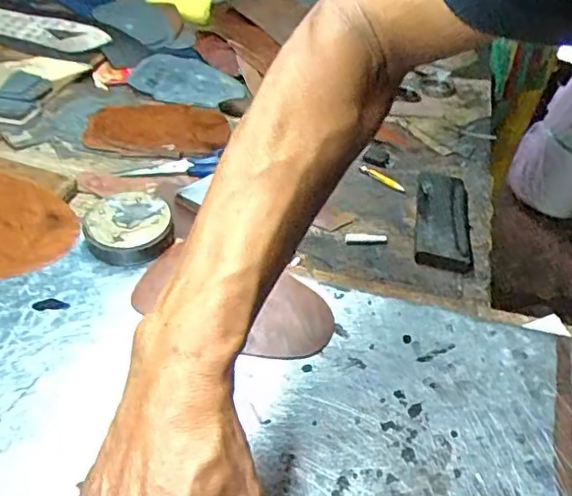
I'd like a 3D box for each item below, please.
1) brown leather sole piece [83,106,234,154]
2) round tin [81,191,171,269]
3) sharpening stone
[{"bbox_3d":[-0.158,-0.149,0.706,0.168,0.011,0.114,-1,45,-5],"label":"brown leather sole piece"},{"bbox_3d":[-0.142,-0.018,0.519,0.074,0.034,0.072,2,41,-2],"label":"round tin"},{"bbox_3d":[0.169,-0.037,0.617,0.054,0.020,0.171,10,41,8],"label":"sharpening stone"}]

